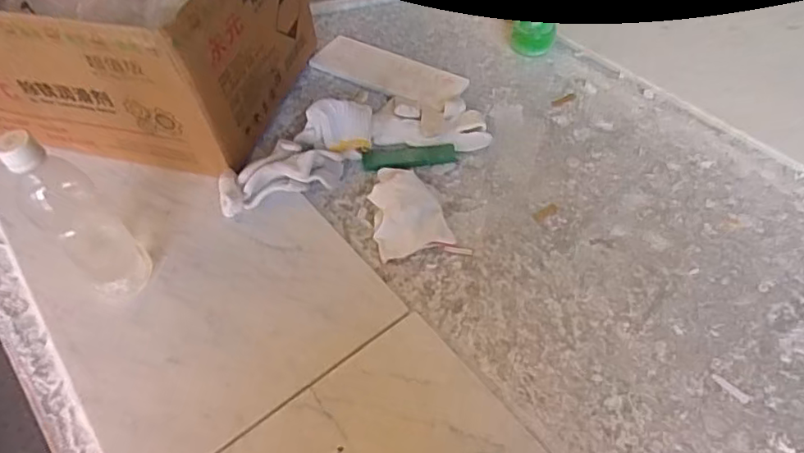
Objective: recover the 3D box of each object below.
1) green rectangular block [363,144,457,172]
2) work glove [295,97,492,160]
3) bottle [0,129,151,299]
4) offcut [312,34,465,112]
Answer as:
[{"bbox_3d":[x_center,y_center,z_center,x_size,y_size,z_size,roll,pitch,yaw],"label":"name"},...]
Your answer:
[{"bbox_3d":[0.009,-0.084,0.723,0.112,0.007,0.034,-4,52,1],"label":"green rectangular block"},{"bbox_3d":[-0.011,-0.141,0.742,0.233,0.062,0.100,-6,52,0],"label":"work glove"},{"bbox_3d":[-0.307,-0.002,0.568,0.062,0.213,0.055,-38,59,-23],"label":"bottle"},{"bbox_3d":[-0.019,-0.218,0.831,0.233,0.012,0.088,26,55,28],"label":"offcut"}]

